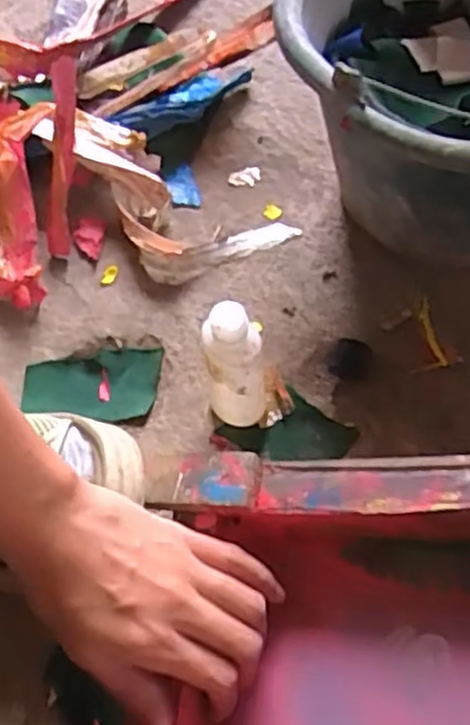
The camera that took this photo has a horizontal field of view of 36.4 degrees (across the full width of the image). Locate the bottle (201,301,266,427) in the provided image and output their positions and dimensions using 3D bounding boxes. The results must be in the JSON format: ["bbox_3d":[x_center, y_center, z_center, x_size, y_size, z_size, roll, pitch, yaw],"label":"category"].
[{"bbox_3d":[0.000,0.006,0.424,0.032,0.098,0.029,-8,59,-1],"label":"bottle"}]

